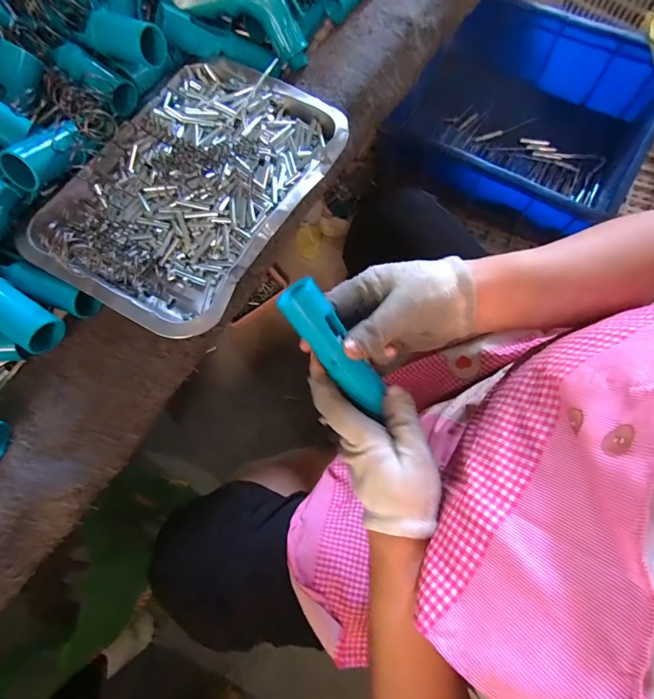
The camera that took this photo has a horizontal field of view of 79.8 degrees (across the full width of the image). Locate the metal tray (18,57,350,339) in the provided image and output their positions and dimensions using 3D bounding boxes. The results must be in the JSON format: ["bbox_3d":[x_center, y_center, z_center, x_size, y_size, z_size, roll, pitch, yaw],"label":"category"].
[{"bbox_3d":[-0.111,-0.141,0.336,0.179,0.046,0.255,28,75,11],"label":"metal tray"}]

